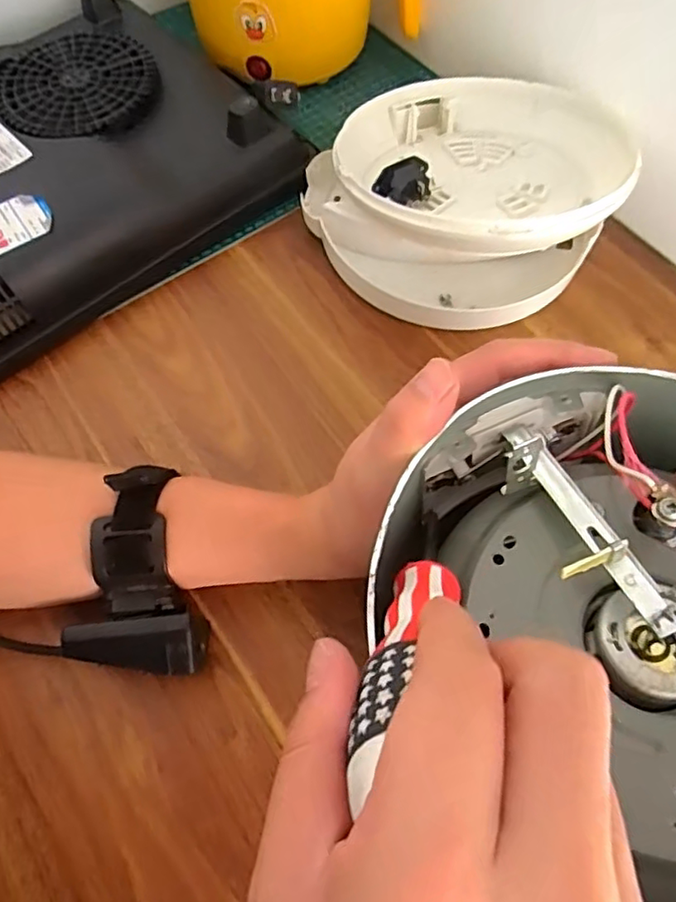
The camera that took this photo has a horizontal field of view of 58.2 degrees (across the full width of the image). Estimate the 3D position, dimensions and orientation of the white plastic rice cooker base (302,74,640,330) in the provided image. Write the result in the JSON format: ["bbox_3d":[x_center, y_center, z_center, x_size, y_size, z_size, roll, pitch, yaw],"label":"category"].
[{"bbox_3d":[0.087,-0.197,0.445,0.220,0.090,0.197,6,64,2],"label":"white plastic rice cooker base"}]

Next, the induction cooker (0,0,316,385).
[{"bbox_3d":[-0.224,-0.214,0.461,0.325,0.061,0.252,-37,70,-17],"label":"induction cooker"}]

